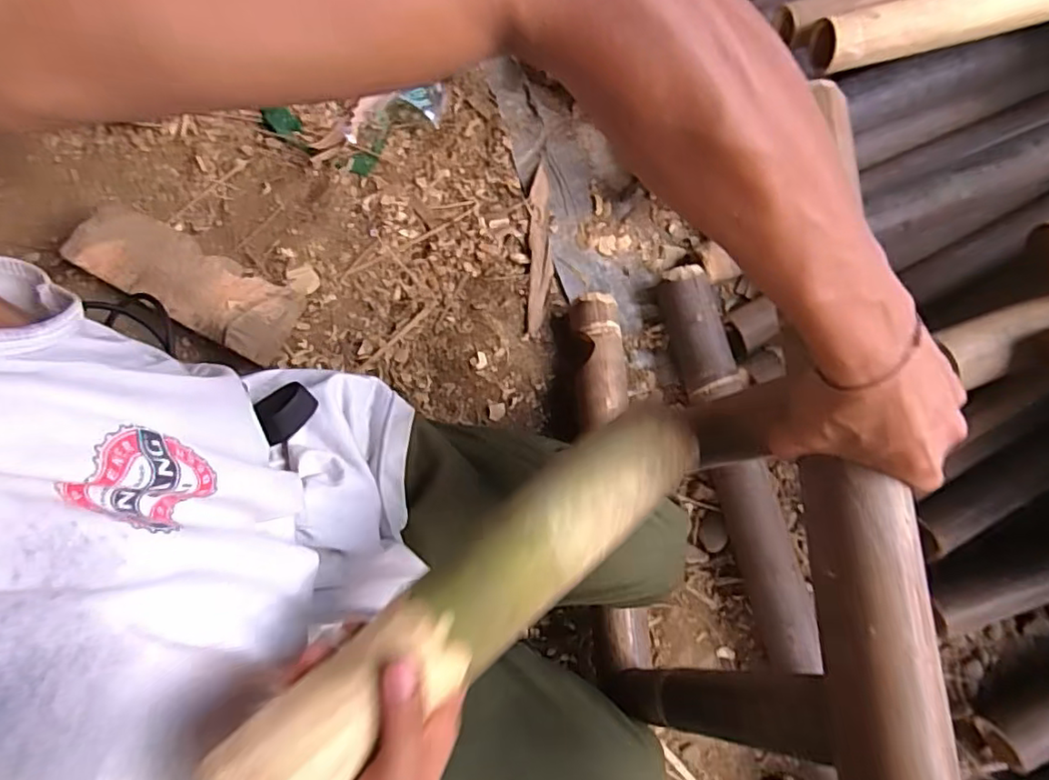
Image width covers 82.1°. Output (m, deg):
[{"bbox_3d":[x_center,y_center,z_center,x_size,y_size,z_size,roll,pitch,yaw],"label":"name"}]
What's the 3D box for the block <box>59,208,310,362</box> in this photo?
[{"bbox_3d":[-0.435,-0.141,0.786,0.288,0.065,0.108,26,81,4],"label":"block"}]

